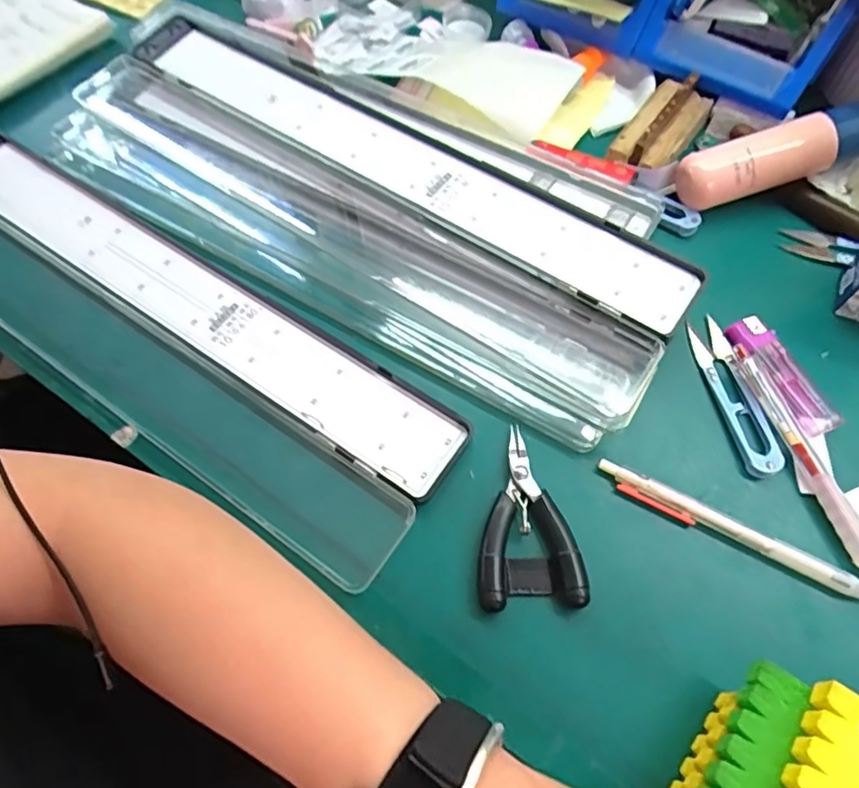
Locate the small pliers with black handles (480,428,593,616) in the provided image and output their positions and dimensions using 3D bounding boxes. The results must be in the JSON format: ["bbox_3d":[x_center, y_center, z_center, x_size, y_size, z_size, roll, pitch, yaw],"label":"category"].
[{"bbox_3d":[0.050,0.063,0.302,0.052,0.019,0.093,-3,65,0],"label":"small pliers with black handles"}]

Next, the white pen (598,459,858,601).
[{"bbox_3d":[0.156,0.069,0.300,0.137,0.014,0.016,24,68,13],"label":"white pen"}]

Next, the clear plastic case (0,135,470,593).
[{"bbox_3d":[-0.181,-0.045,0.355,0.420,0.011,0.120,32,70,16],"label":"clear plastic case"}]

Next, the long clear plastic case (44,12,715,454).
[{"bbox_3d":[-0.045,-0.126,0.371,0.420,0.023,0.145,30,69,15],"label":"long clear plastic case"}]

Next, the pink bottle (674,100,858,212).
[{"bbox_3d":[0.236,-0.159,0.376,0.134,0.035,0.032,-13,65,-4],"label":"pink bottle"}]

